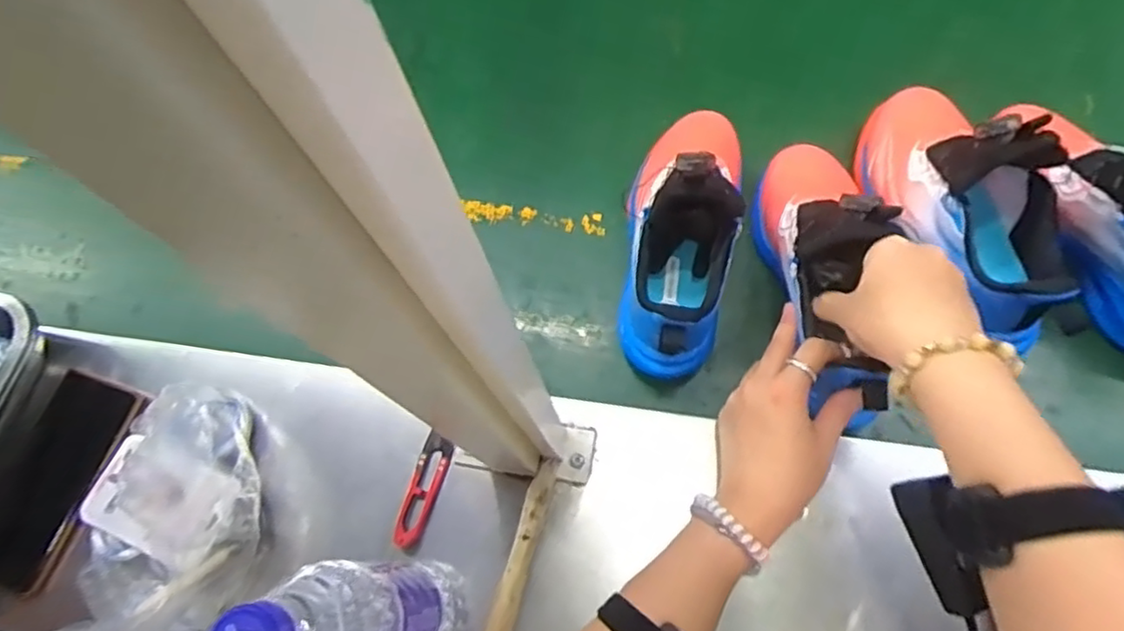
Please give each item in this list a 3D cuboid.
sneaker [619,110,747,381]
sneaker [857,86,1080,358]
[{"bbox_3d":[0.097,-0.071,0.503,0.094,0.131,0.223,6,68,10],"label":"sneaker"},{"bbox_3d":[0.304,-0.094,0.483,0.081,0.131,0.219,-14,67,2],"label":"sneaker"}]

